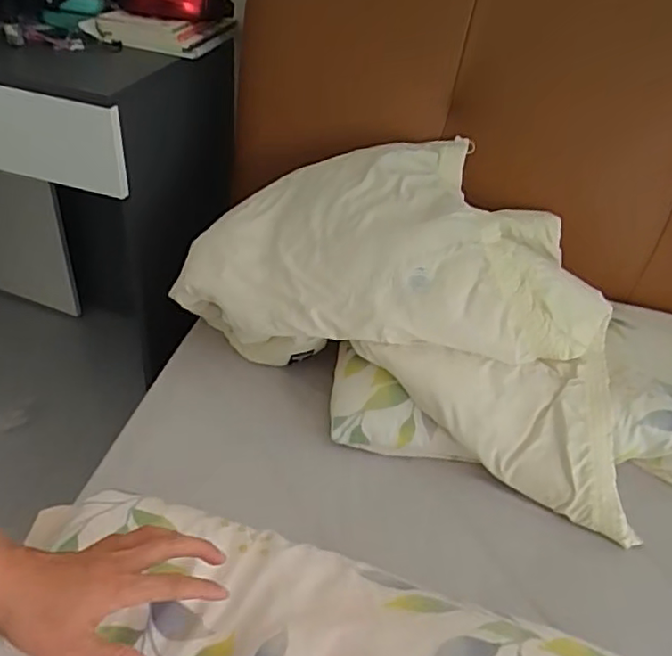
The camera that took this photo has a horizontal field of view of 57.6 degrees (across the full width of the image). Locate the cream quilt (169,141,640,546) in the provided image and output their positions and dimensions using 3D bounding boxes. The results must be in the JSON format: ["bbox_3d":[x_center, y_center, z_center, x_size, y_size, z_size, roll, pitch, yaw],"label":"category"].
[{"bbox_3d":[0.138,-0.060,0.895,0.666,0.236,0.375,22,41,17],"label":"cream quilt"}]

